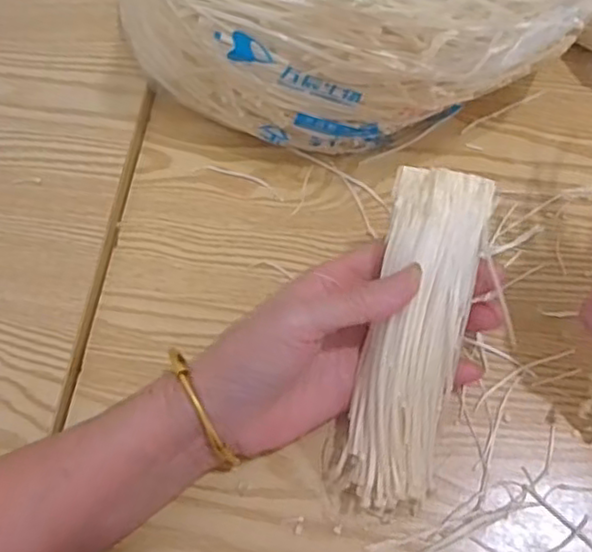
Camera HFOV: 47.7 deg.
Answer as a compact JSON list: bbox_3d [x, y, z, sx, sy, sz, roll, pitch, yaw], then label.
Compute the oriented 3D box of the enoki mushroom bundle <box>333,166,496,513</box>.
[{"bbox_3d":[0.053,0.033,0.314,0.049,0.037,0.159,12,96,9],"label":"enoki mushroom bundle"}]

